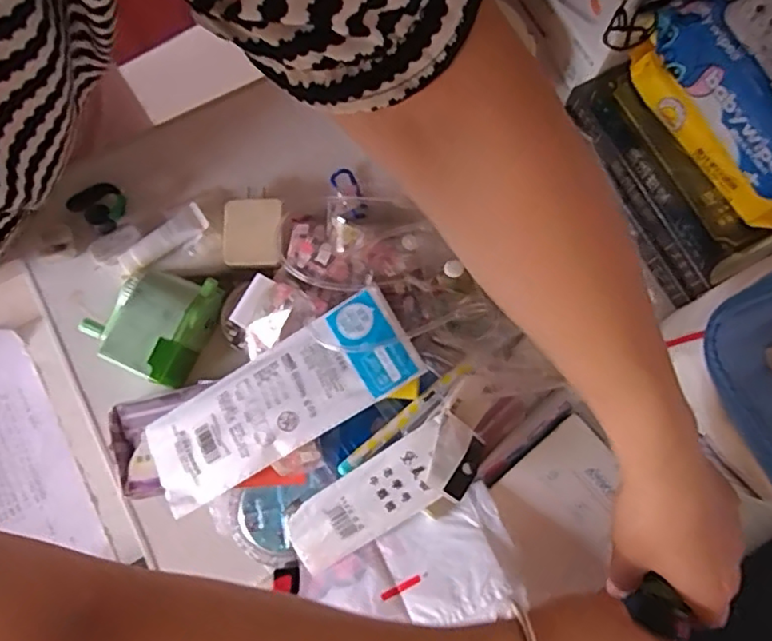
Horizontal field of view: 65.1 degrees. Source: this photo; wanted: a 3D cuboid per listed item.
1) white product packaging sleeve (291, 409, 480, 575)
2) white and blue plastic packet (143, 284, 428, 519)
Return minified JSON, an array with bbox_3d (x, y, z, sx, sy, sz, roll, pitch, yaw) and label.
[{"bbox_3d":[-0.002,0.123,0.423,0.149,0.012,0.049,-36,85,7],"label":"white product packaging sleeve"},{"bbox_3d":[-0.077,0.058,0.421,0.203,0.013,0.069,-31,79,9],"label":"white and blue plastic packet"}]

